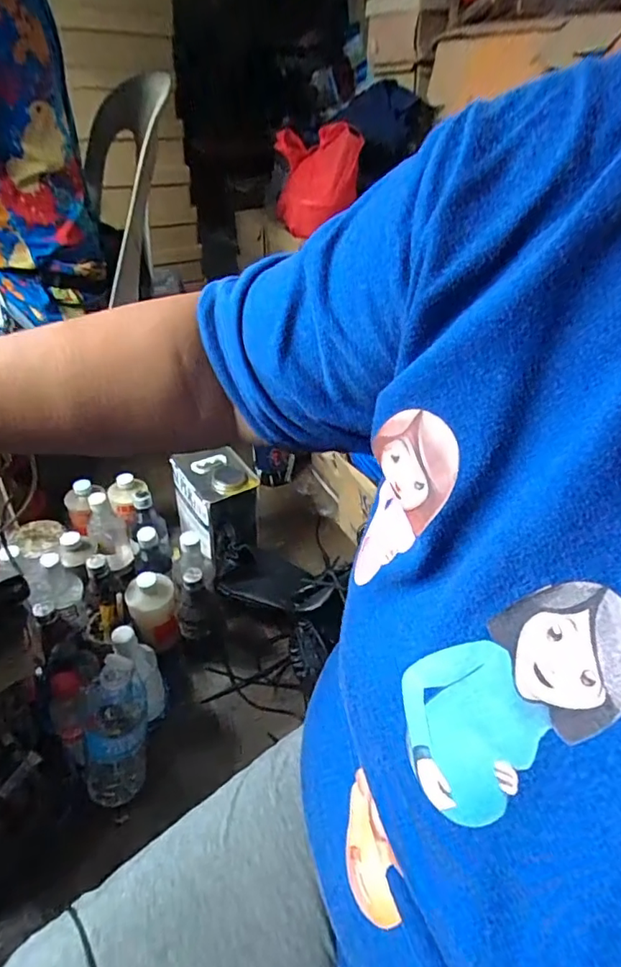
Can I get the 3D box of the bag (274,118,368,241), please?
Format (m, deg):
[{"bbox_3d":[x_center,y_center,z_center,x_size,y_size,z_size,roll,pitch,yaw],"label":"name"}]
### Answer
[{"bbox_3d":[-0.003,-0.607,1.051,0.128,0.170,0.149,-15,44,-22],"label":"bag"}]

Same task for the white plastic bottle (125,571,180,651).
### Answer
[{"bbox_3d":[-0.256,0.212,0.870,0.073,0.131,0.067,-13,43,-20],"label":"white plastic bottle"}]

